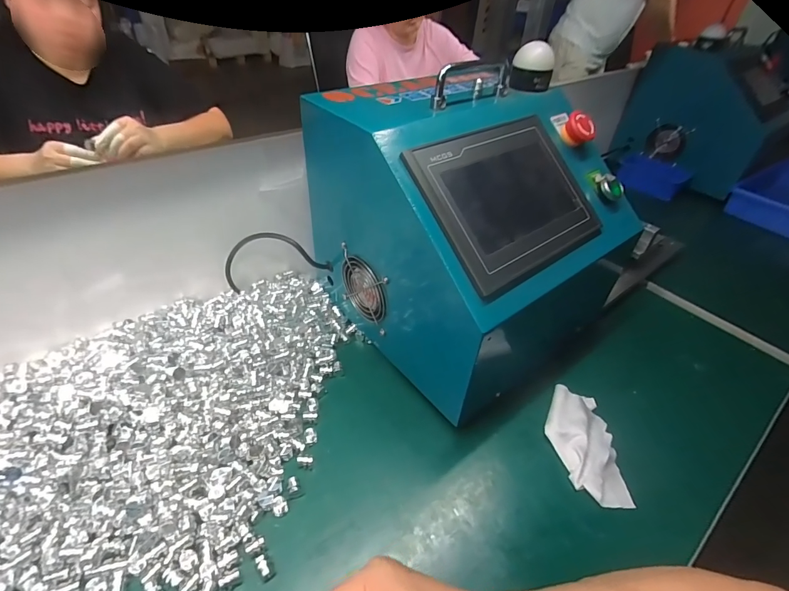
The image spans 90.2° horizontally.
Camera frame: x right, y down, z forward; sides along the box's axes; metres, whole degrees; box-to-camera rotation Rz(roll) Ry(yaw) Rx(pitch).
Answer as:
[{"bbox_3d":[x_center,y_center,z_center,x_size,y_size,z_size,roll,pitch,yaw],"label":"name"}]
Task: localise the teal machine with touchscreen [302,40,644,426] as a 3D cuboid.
[{"bbox_3d":[0.105,-0.087,0.506,0.313,0.296,0.290,-25,48,-31],"label":"teal machine with touchscreen"}]

